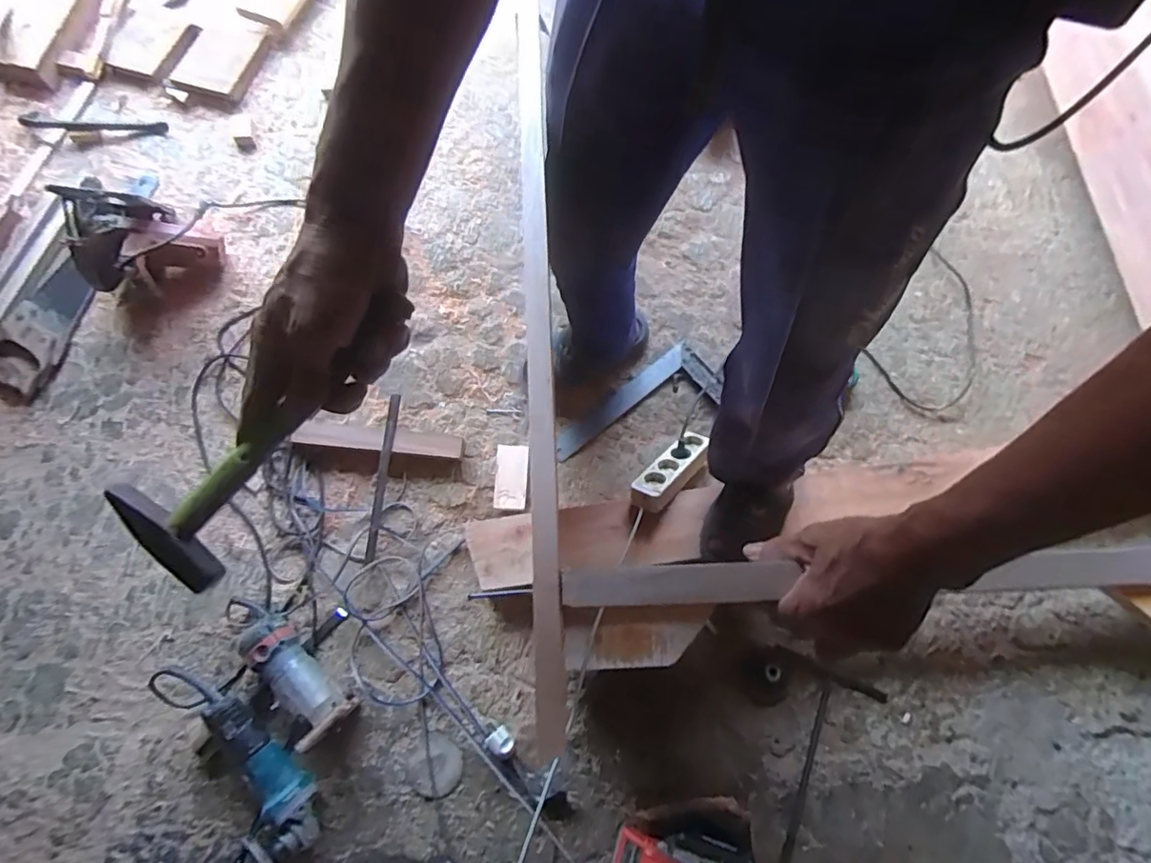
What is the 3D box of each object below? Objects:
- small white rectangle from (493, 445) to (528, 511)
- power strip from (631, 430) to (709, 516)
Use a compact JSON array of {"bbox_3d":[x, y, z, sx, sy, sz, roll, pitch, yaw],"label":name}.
[{"bbox_3d":[-0.120,0.083,1.030,0.057,0.027,0.119,4,73,-1],"label":"small white rectangle"},{"bbox_3d":[0.176,0.063,0.990,0.065,0.033,0.213,42,54,10],"label":"power strip"}]

